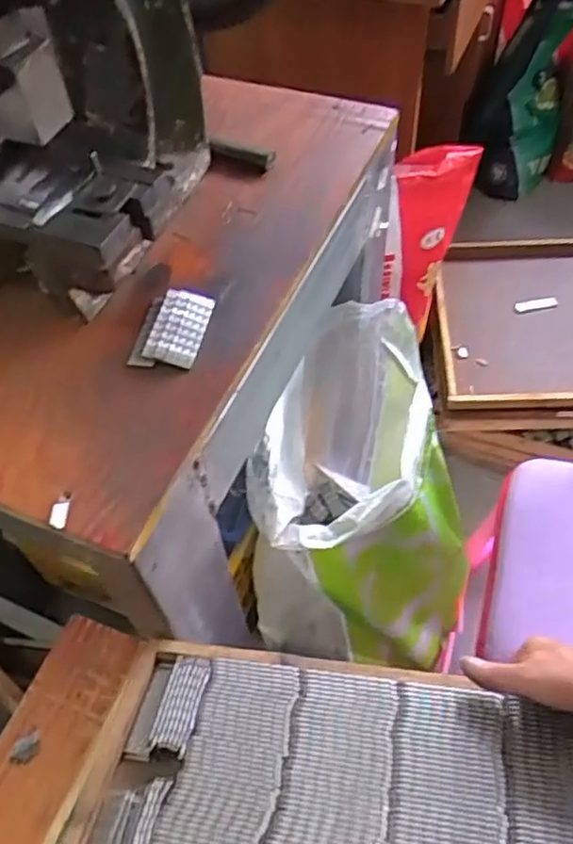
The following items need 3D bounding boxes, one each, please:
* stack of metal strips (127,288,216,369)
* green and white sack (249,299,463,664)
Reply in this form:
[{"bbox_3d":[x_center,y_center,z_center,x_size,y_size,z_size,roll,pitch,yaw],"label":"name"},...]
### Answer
[{"bbox_3d":[-0.098,-0.083,0.576,0.056,0.012,0.086,7,55,8],"label":"stack of metal strips"},{"bbox_3d":[0.114,0.094,0.915,0.262,0.372,0.376,8,55,9],"label":"green and white sack"}]

